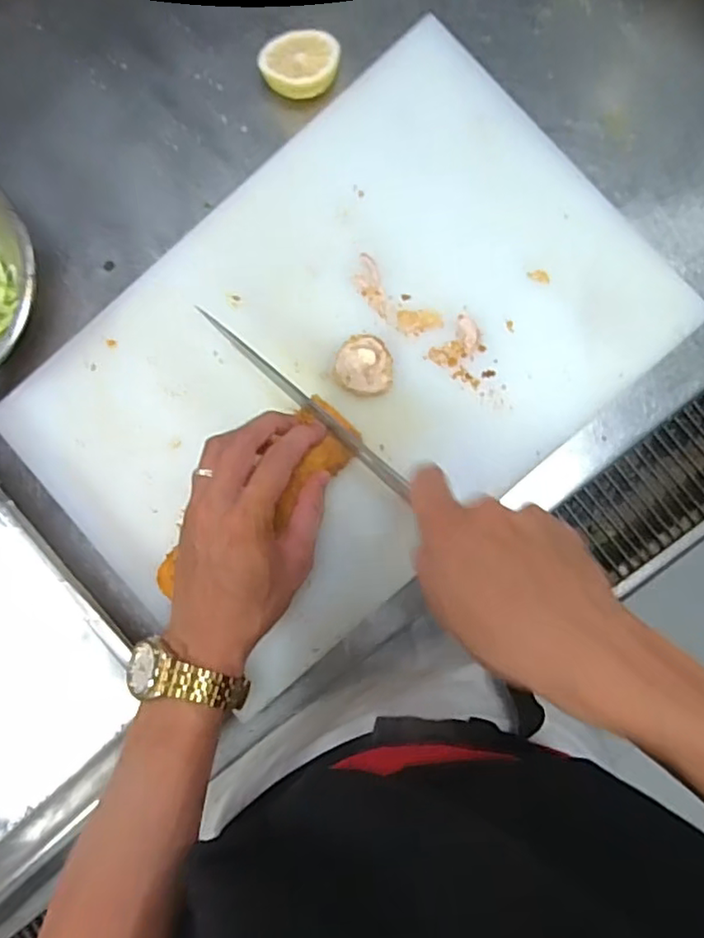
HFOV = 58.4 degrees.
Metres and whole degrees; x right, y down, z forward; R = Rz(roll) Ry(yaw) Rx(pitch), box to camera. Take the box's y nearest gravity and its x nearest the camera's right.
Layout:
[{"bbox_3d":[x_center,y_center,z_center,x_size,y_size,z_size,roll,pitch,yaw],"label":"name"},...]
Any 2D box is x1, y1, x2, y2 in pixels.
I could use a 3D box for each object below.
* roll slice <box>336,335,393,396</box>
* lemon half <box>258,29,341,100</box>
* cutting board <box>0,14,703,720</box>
[{"bbox_3d":[0.009,-0.076,0.464,0.041,0.016,0.043,0,86,4],"label":"roll slice"},{"bbox_3d":[-0.039,-0.306,0.484,0.058,0.028,0.047,3,86,4],"label":"lemon half"},{"bbox_3d":[-0.012,-0.077,0.477,0.462,0.025,0.305,-41,85,0],"label":"cutting board"}]

